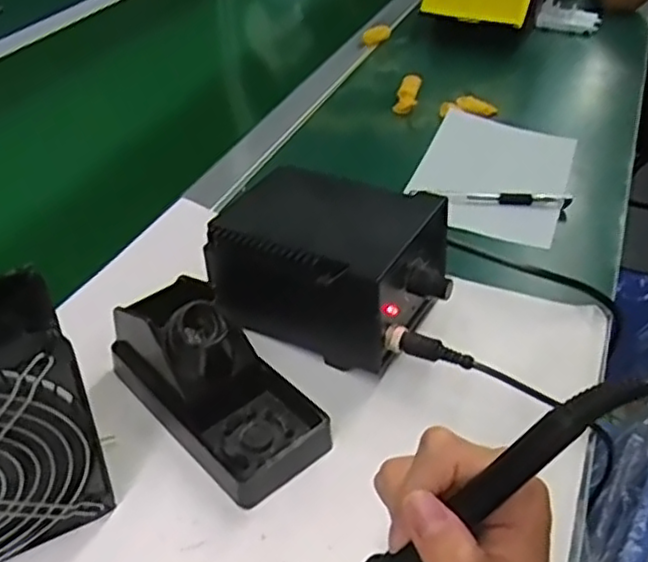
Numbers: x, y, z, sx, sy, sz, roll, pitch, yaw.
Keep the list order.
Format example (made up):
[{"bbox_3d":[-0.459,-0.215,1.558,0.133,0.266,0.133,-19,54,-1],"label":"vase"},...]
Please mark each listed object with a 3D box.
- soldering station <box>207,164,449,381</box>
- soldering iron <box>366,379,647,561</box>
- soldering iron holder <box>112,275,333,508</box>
[{"bbox_3d":[0.007,-0.013,0.505,0.158,0.086,0.120,18,42,20],"label":"soldering station"},{"bbox_3d":[0.044,0.106,0.275,0.023,0.206,0.019,24,25,-38],"label":"soldering iron"},{"bbox_3d":[-0.069,0.056,0.441,0.089,0.066,0.159,-25,46,-29],"label":"soldering iron holder"}]

